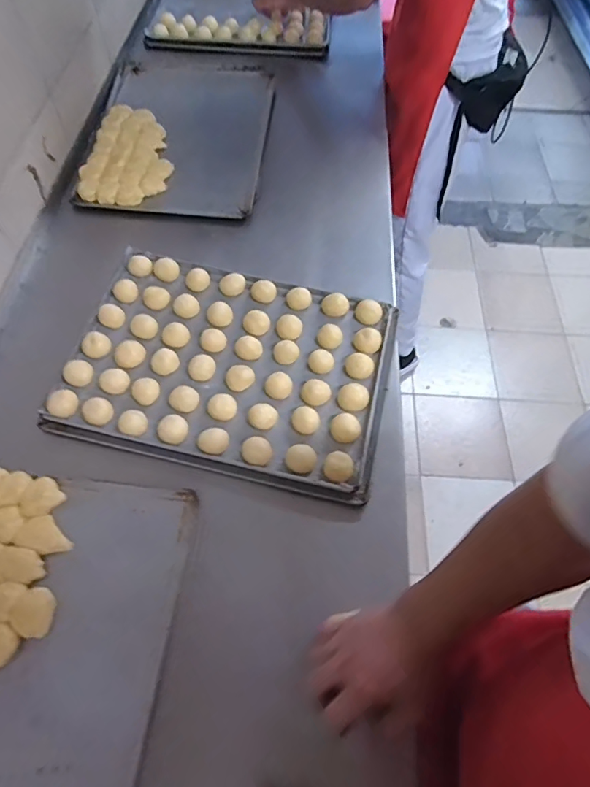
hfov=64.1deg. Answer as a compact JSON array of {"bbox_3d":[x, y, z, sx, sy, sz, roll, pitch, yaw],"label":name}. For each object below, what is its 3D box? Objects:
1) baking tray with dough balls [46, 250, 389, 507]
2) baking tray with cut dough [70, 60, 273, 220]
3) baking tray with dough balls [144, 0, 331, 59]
[{"bbox_3d":[-0.092,-0.045,0.679,0.440,0.033,0.321,13,60,6],"label":"baking tray with dough balls"},{"bbox_3d":[-0.230,-0.541,0.958,0.337,0.031,0.489,5,60,1],"label":"baking tray with cut dough"},{"bbox_3d":[-0.143,-1.004,1.243,0.463,0.039,0.396,4,60,1],"label":"baking tray with dough balls"}]

